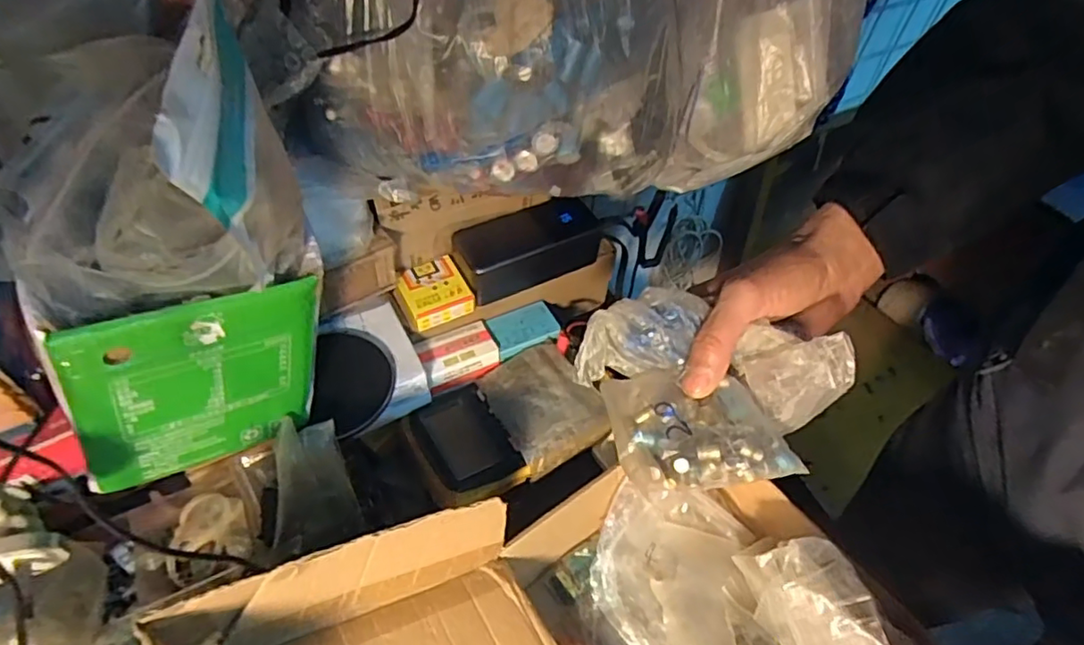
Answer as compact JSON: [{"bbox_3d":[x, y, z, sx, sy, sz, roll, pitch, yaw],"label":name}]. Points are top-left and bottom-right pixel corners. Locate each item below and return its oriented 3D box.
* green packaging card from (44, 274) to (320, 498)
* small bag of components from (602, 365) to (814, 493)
[{"bbox_3d":[-0.189,0.038,0.337,0.120,0.133,0.006,-20,57,-37],"label":"green packaging card"},{"bbox_3d":[0.089,0.057,0.339,0.093,0.019,0.076,-5,52,-7],"label":"small bag of components"}]

